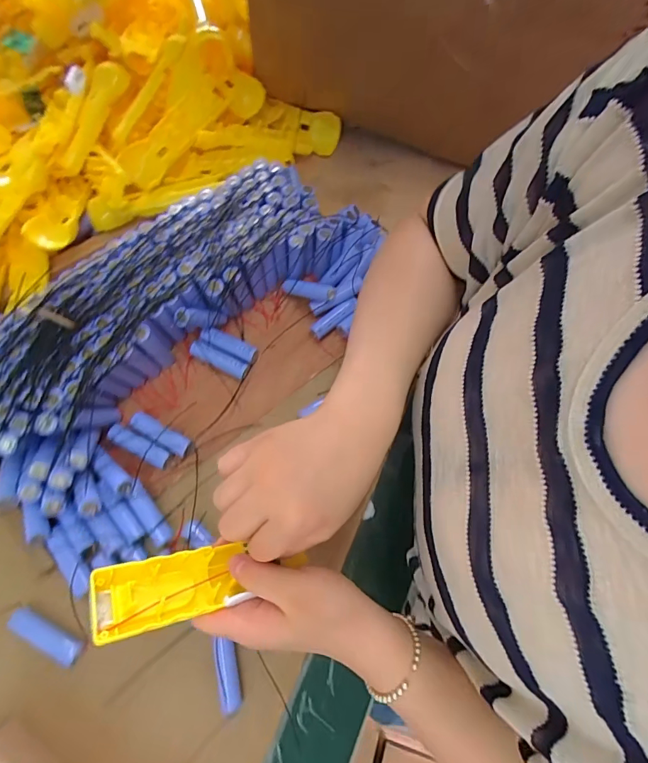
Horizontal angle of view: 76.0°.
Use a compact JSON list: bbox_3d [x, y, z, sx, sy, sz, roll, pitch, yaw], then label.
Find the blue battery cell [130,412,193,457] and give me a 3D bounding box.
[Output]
[{"bbox_3d":[-0.164,0.053,0.419,0.070,0.016,0.018,30,69,8],"label":"blue battery cell"}]

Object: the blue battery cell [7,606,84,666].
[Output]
[{"bbox_3d":[-0.238,0.218,0.355,0.066,0.016,0.021,24,68,6],"label":"blue battery cell"}]

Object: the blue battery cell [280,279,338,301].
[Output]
[{"bbox_3d":[-0.018,-0.105,0.475,0.072,0.017,0.014,17,64,29],"label":"blue battery cell"}]

